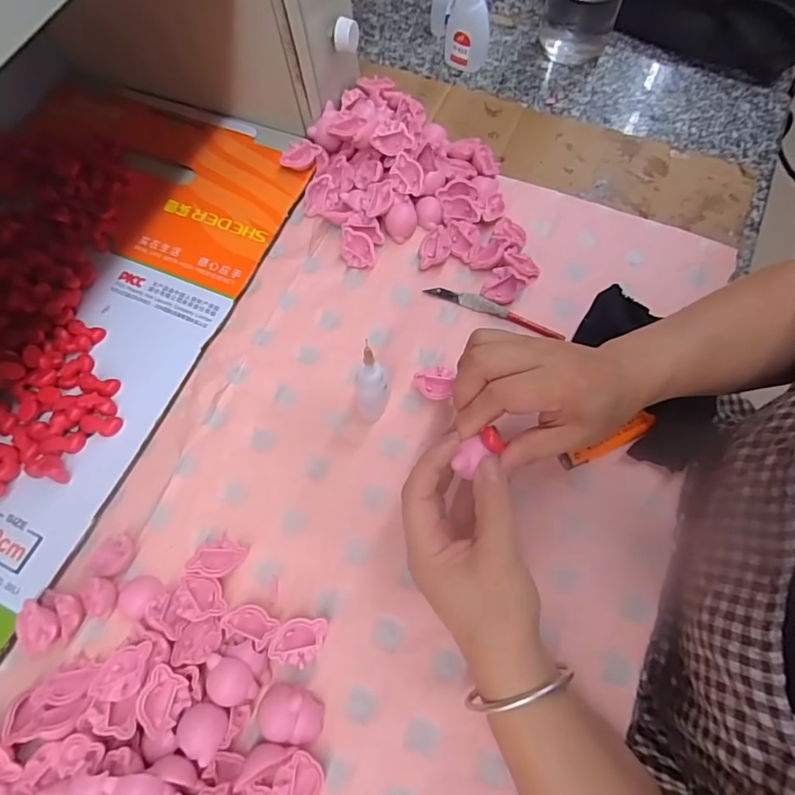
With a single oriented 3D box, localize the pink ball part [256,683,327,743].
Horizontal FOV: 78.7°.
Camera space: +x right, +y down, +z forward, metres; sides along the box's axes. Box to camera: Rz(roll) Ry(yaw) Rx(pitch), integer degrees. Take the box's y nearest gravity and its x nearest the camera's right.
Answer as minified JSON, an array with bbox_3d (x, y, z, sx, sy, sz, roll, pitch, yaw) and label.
[{"bbox_3d":[-0.066,0.193,0.296,0.039,0.018,0.029,8,70,3],"label":"pink ball part"}]

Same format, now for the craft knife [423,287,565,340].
[{"bbox_3d":[0.080,-0.074,0.405,0.116,0.004,0.011,22,71,8],"label":"craft knife"}]

